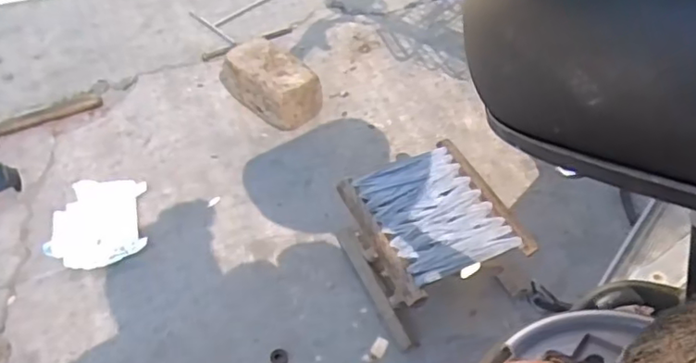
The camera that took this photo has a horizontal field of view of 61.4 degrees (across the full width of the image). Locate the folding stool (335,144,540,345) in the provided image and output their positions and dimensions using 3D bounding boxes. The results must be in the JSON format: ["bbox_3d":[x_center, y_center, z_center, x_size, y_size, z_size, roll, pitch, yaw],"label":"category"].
[{"bbox_3d":[0.126,0.089,0.928,0.223,0.140,0.239,-22,53,-15],"label":"folding stool"}]

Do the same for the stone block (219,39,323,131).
[{"bbox_3d":[-0.156,-0.202,1.220,0.210,0.110,0.129,35,60,28],"label":"stone block"}]

